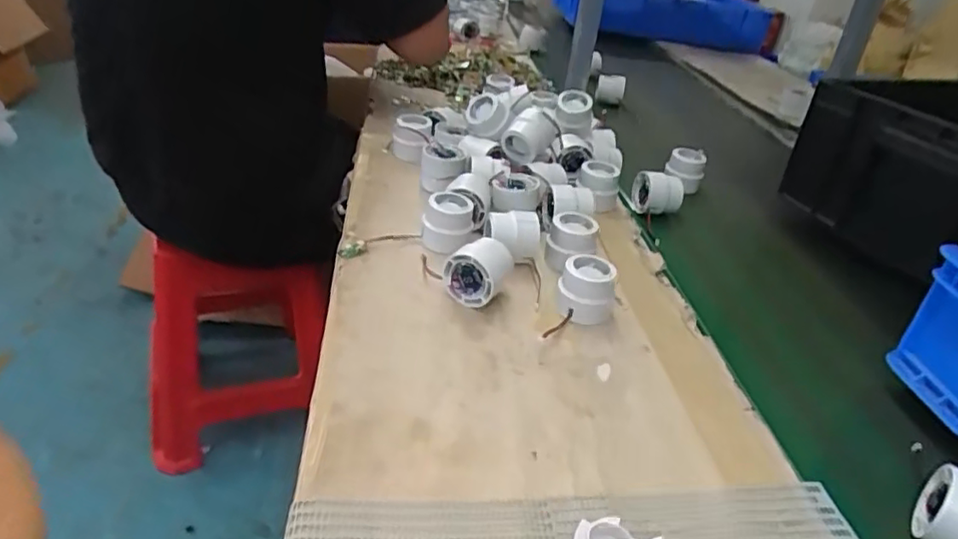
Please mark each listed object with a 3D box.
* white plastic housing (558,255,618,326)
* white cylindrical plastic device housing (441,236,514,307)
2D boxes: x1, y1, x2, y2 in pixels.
[{"bbox_3d":[0.103,0.019,0.609,0.056,0.050,0.048,6,32,-3],"label":"white plastic housing"},{"bbox_3d":[0.000,0.001,0.611,0.053,0.051,0.061,18,33,15],"label":"white cylindrical plastic device housing"}]

